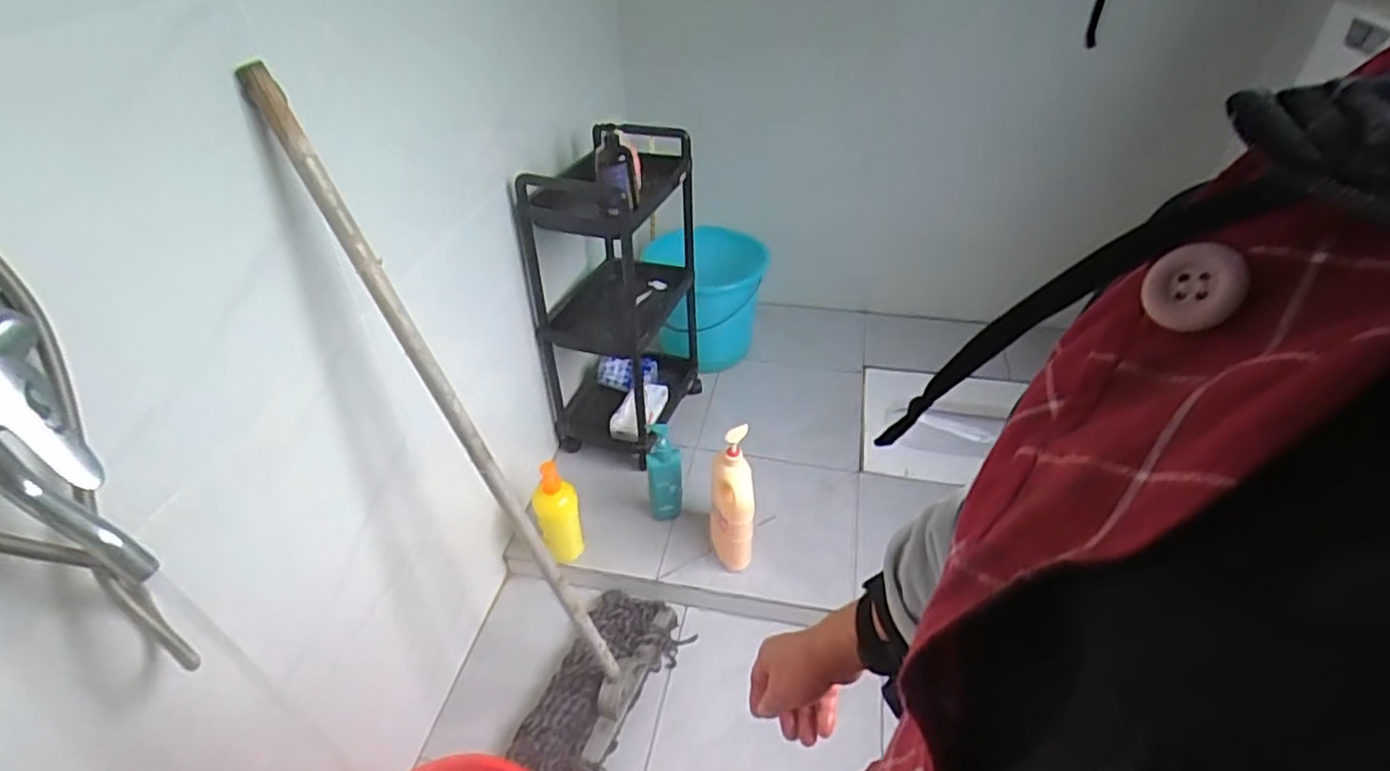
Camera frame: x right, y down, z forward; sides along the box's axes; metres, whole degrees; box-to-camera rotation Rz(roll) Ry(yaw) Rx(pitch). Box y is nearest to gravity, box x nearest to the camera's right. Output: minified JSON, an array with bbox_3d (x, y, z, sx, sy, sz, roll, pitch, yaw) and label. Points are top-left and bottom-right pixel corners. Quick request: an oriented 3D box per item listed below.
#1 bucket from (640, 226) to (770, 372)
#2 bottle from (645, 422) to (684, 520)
[{"bbox_3d":[0.029,-0.198,1.639,0.250,0.309,0.257,-1,39,1],"label":"bucket"},{"bbox_3d":[-0.061,0.171,1.375,0.067,0.233,0.051,-5,39,-5],"label":"bottle"}]

